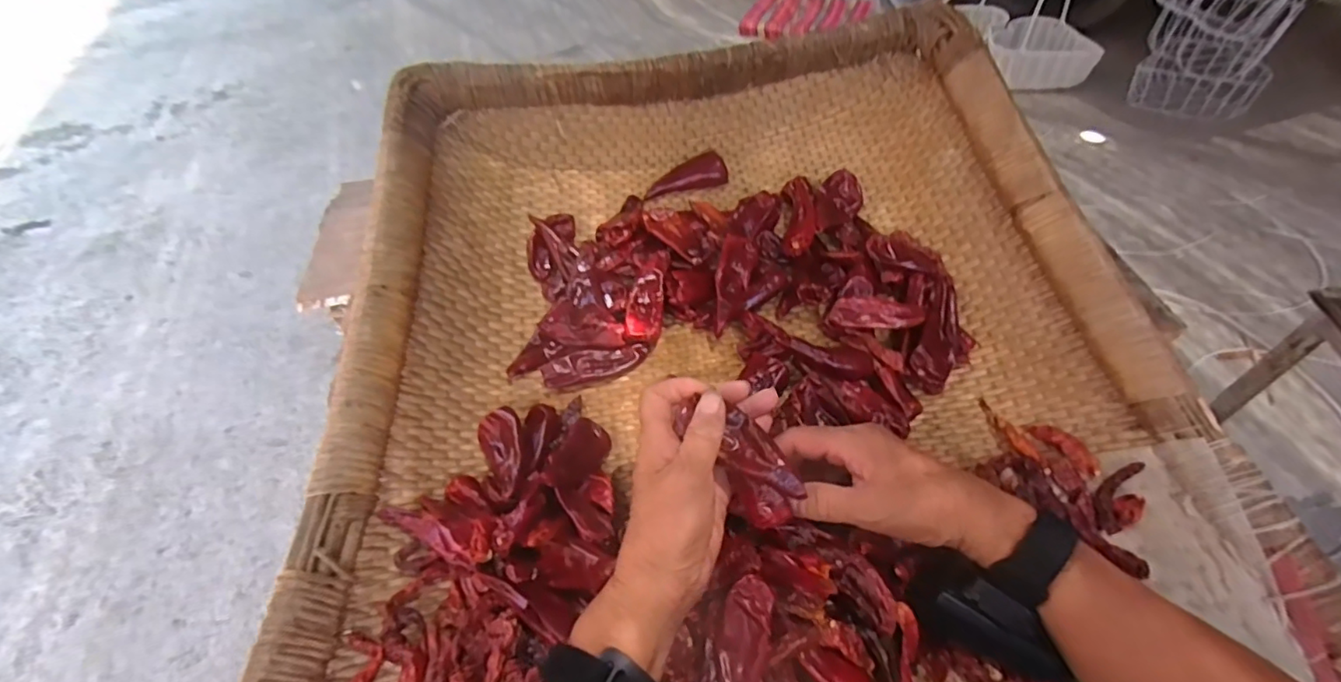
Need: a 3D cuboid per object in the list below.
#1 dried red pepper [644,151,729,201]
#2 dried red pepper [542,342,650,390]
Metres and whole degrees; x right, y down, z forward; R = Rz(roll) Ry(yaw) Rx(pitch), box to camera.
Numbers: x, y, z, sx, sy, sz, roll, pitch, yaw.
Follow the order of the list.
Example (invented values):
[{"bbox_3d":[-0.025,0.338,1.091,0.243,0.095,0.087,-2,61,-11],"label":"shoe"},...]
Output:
[{"bbox_3d":[0.015,-0.177,0.621,0.087,0.030,0.035,-15,51,-8],"label":"dried red pepper"},{"bbox_3d":[-0.066,0.020,0.512,0.094,0.016,0.028,-17,51,-10],"label":"dried red pepper"}]

